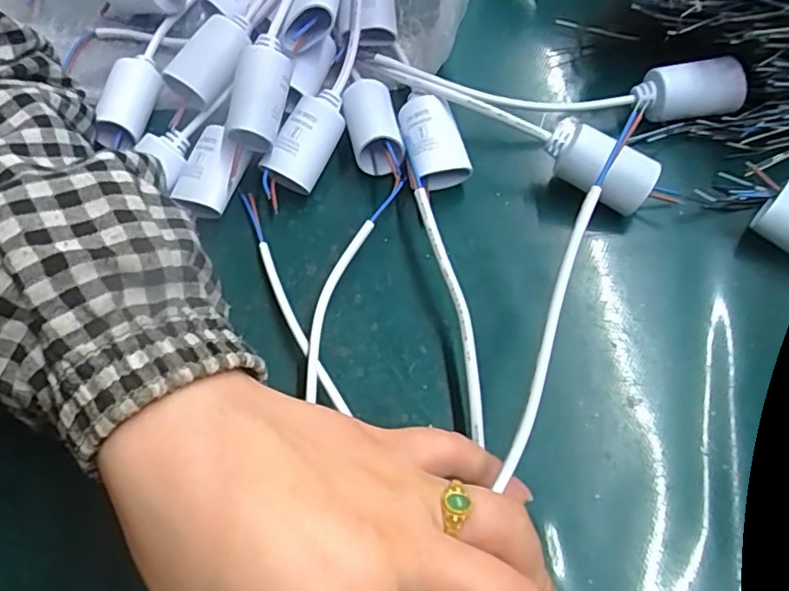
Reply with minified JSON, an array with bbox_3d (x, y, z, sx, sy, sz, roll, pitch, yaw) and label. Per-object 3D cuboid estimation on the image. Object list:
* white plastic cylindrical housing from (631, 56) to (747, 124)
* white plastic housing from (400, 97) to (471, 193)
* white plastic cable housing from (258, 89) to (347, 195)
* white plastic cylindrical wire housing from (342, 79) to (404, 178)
[{"bbox_3d":[0.144,-0.101,0.294,0.051,0.024,0.021,-1,67,3],"label":"white plastic cylindrical housing"},{"bbox_3d":[0.018,-0.074,0.299,0.027,0.028,0.041,-18,68,-5],"label":"white plastic housing"},{"bbox_3d":[-0.041,-0.075,0.300,0.025,0.029,0.050,28,71,14],"label":"white plastic cable housing"},{"bbox_3d":[-0.011,-0.083,0.302,0.024,0.026,0.045,-14,67,-3],"label":"white plastic cylindrical wire housing"}]

